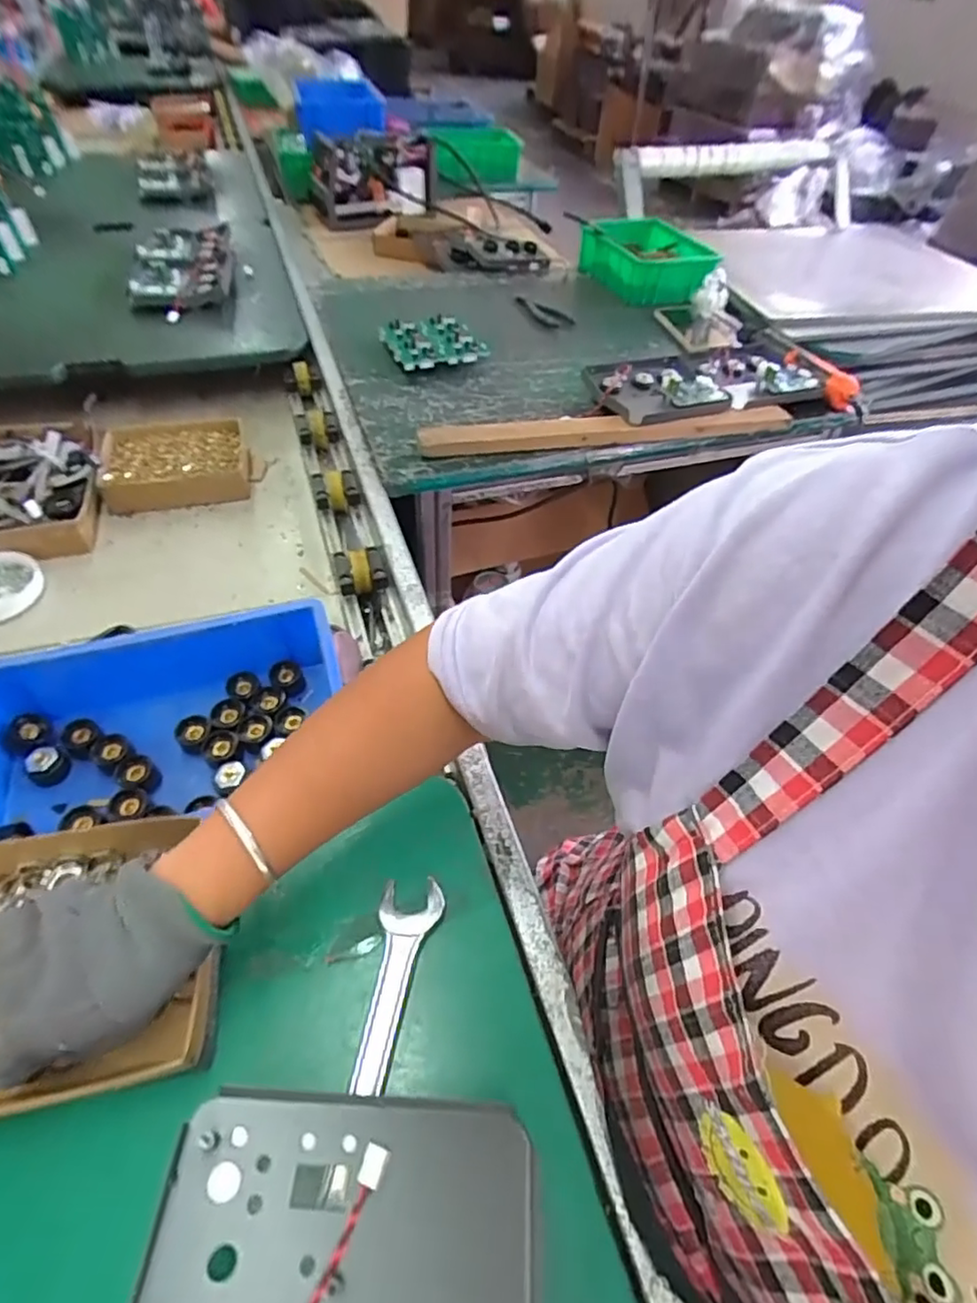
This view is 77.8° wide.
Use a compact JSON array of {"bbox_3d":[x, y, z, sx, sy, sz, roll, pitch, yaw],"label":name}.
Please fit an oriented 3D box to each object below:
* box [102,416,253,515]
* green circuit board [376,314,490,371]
[{"bbox_3d":[-0.410,-0.251,0.802,0.177,0.039,0.147,-12,52,-15],"label":"box"},{"bbox_3d":[-0.080,-0.450,0.886,0.124,0.029,0.111,-18,54,-19],"label":"green circuit board"}]

